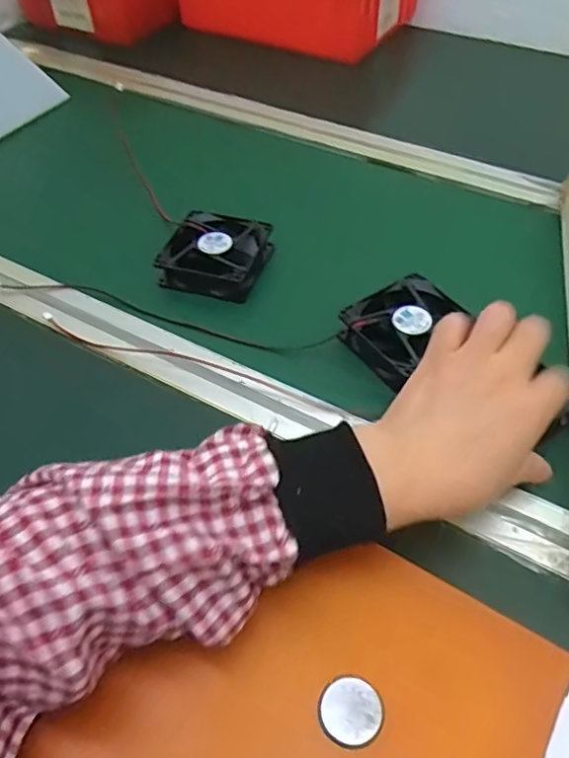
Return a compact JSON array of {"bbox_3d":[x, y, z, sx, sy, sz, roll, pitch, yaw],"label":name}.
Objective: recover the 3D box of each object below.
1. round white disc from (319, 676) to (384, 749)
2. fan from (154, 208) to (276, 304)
[{"bbox_3d":[0.031,0.154,0.279,0.028,0.004,0.028,-1,48,1],"label":"round white disc"},{"bbox_3d":[-0.057,-0.107,0.516,0.082,0.030,0.084,11,50,11],"label":"fan"}]

